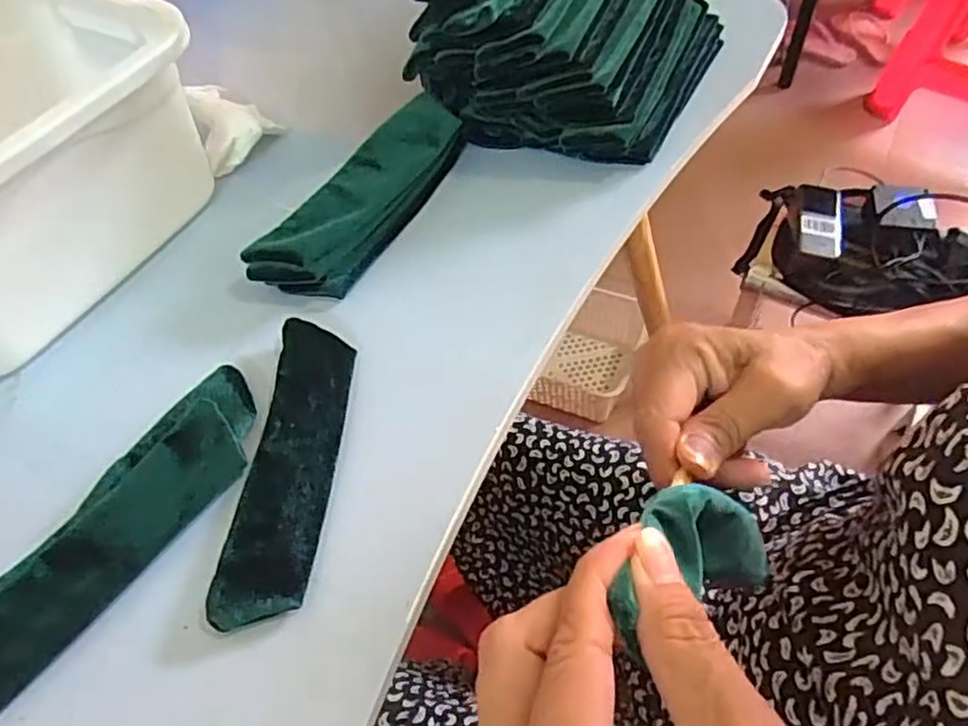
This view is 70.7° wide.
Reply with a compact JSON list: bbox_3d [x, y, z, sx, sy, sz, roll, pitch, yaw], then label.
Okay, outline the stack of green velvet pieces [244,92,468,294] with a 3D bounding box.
[{"bbox_3d":[-0.079,-0.108,0.458,0.052,0.041,0.170,30,64,22],"label":"stack of green velvet pieces"}]

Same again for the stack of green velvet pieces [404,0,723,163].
[{"bbox_3d":[0.065,-0.254,0.489,0.179,0.119,0.184,22,61,18],"label":"stack of green velvet pieces"}]

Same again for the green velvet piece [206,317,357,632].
[{"bbox_3d":[-0.099,0.047,0.351,0.044,0.013,0.166,1,57,6],"label":"green velvet piece"}]

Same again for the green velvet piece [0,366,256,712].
[{"bbox_3d":[-0.181,0.081,0.325,0.054,0.023,0.195,27,63,21],"label":"green velvet piece"}]

